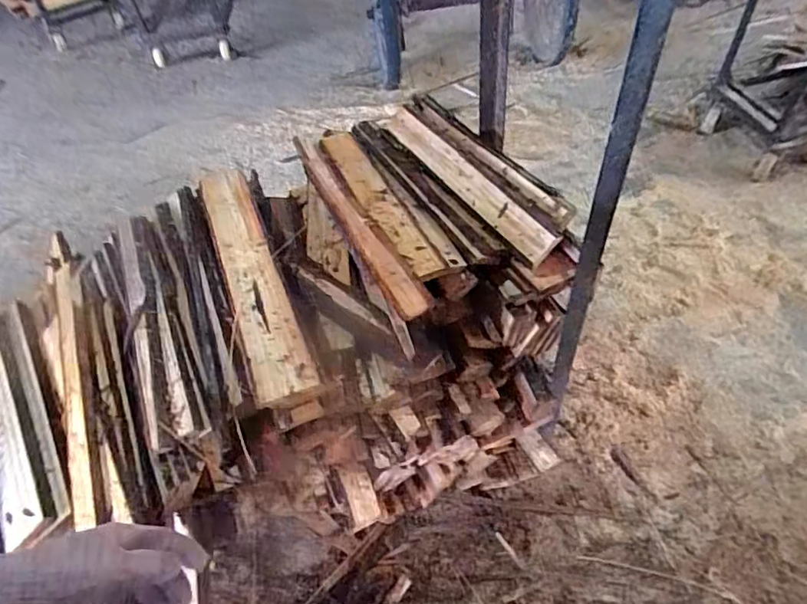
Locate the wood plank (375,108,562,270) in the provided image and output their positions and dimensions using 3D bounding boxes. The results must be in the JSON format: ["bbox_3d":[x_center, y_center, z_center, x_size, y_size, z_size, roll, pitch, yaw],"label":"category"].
[{"bbox_3d":[0.113,-0.244,1.076,0.060,0.057,0.511,-27,53,-15],"label":"wood plank"}]

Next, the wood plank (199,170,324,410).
[{"bbox_3d":[-0.281,-0.062,1.013,0.106,0.056,0.568,-20,51,-10],"label":"wood plank"}]

